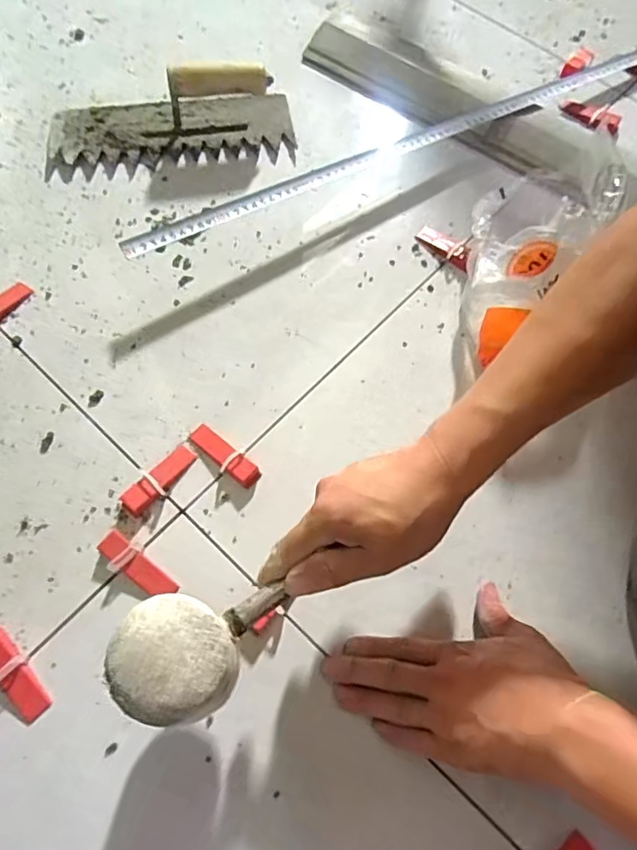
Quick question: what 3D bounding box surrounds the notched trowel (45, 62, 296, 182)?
[{"bbox_3d":[-0.169,-0.357,0.607,0.282,0.075,0.122,-1,68,-3],"label":"notched trowel"}]

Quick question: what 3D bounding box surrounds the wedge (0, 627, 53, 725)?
[{"bbox_3d":[-0.232,0.189,0.407,0.023,0.012,0.073,-40,75,-16],"label":"wedge"}]

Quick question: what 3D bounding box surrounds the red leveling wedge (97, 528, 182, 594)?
[{"bbox_3d":[-0.149,0.115,0.440,0.075,0.014,0.020,37,71,12],"label":"red leveling wedge"}]

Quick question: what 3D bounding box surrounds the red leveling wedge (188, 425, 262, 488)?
[{"bbox_3d":[-0.084,0.026,0.481,0.074,0.010,0.022,39,72,13],"label":"red leveling wedge"}]

